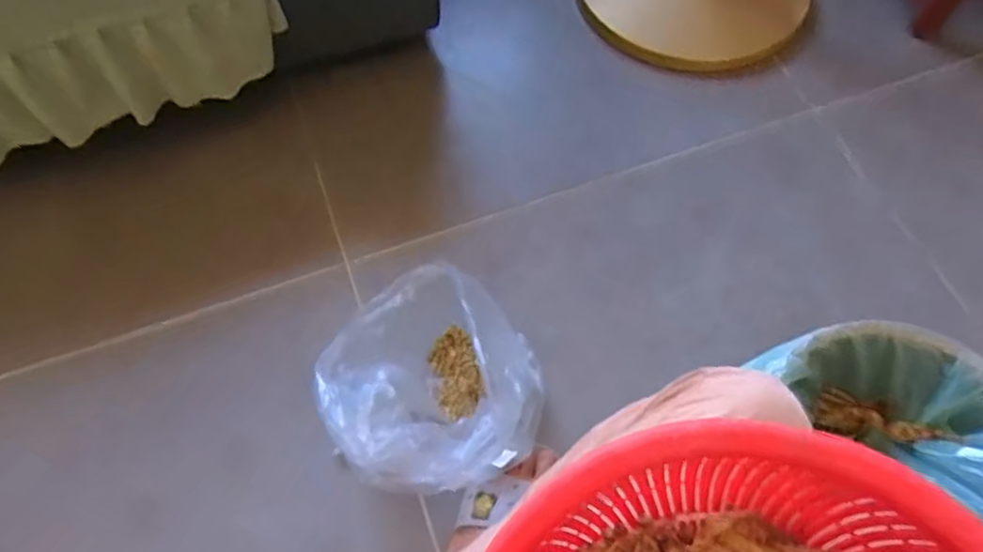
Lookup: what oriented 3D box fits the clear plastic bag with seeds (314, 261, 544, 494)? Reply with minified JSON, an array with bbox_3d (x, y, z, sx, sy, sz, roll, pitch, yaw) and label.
[{"bbox_3d":[-0.070,0.112,0.734,0.211,0.169,0.245,29,67,14],"label":"clear plastic bag with seeds"}]

